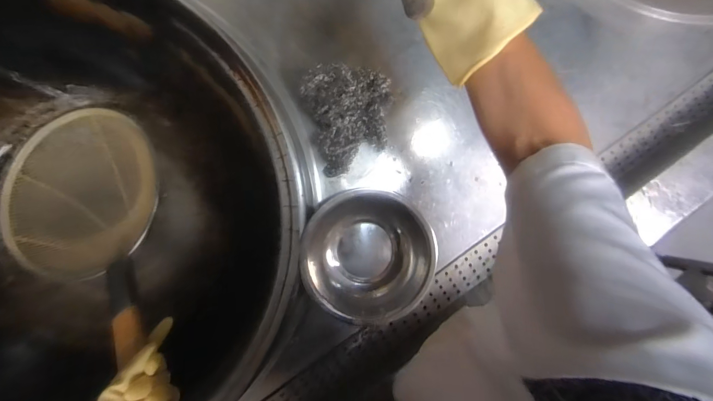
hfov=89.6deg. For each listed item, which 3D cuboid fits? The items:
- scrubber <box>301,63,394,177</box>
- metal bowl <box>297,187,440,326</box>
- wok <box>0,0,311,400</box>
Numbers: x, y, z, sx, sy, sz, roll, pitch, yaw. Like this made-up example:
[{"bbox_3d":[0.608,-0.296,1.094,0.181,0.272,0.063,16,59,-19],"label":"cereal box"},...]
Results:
[{"bbox_3d":[-0.008,-0.123,0.529,0.128,0.042,0.158,-9,91,-5],"label":"scrubber"},{"bbox_3d":[0.016,0.078,0.530,0.188,0.067,0.183,0,90,-5],"label":"metal bowl"},{"bbox_3d":[-0.424,0.006,0.549,0.663,0.226,0.647,0,90,-5],"label":"wok"}]

